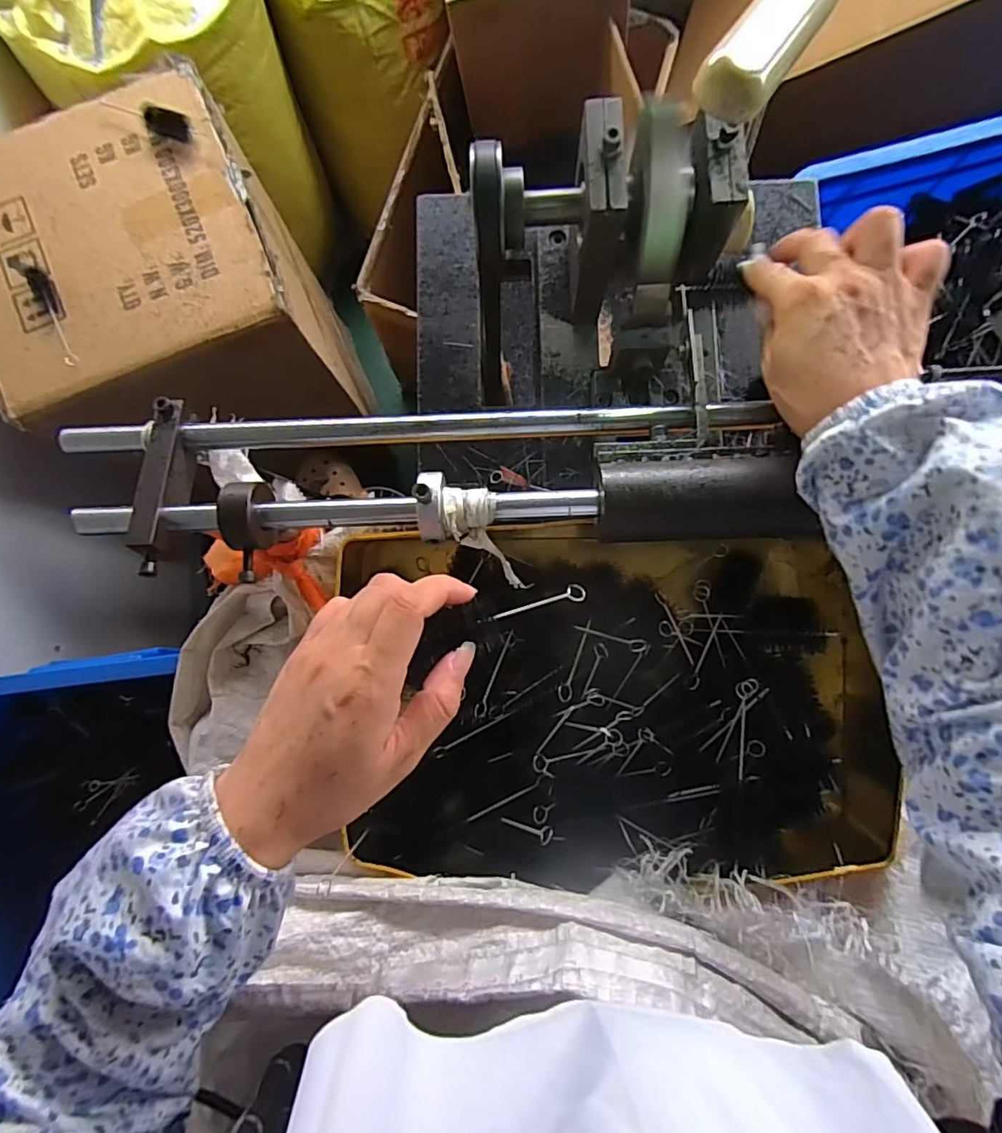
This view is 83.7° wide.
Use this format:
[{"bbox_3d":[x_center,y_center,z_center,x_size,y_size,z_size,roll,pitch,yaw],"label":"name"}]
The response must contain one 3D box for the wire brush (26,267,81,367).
[{"bbox_3d":[-0.457,-0.258,0.573,0.018,0.008,0.118,-27,84,0],"label":"wire brush"}]

